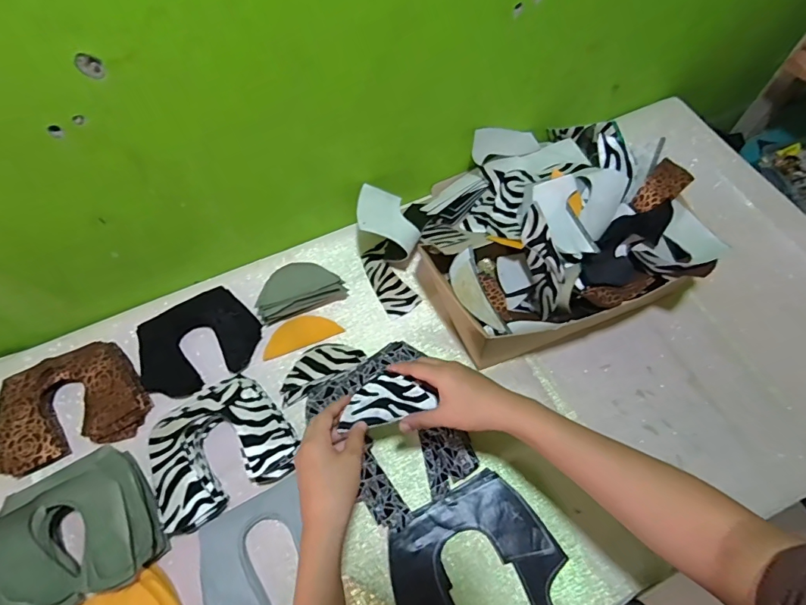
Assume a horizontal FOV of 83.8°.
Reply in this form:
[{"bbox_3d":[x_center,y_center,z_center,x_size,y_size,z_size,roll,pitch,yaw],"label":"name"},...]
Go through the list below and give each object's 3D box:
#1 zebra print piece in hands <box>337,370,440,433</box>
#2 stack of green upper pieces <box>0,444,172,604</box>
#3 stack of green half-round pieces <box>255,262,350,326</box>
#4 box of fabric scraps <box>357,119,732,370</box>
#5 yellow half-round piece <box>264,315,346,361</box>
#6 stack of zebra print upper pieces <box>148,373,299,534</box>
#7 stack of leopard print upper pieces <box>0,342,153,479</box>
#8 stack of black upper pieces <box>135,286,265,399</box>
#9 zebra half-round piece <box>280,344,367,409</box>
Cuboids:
[{"bbox_3d":[-0.021,0.102,0.485,0.101,0.015,0.050,-14,63,-6],"label":"zebra print piece in hands"},{"bbox_3d":[-0.363,0.257,0.493,0.164,0.072,0.144,-27,65,-13],"label":"stack of green upper pieces"},{"bbox_3d":[-0.151,-0.018,0.652,0.127,0.037,0.066,-23,64,-11],"label":"stack of green half-round pieces"},{"bbox_3d":[0.165,-0.104,0.633,0.420,0.125,0.331,-21,64,-10],"label":"box of fabric scraps"},{"bbox_3d":[-0.146,0.042,0.643,0.110,0.006,0.044,-20,75,-5],"label":"yellow half-round piece"},{"bbox_3d":[-0.223,0.174,0.548,0.167,0.036,0.139,-29,65,-13],"label":"stack of zebra print upper pieces"},{"bbox_3d":[-0.435,0.136,0.583,0.174,0.039,0.139,-30,65,-14],"label":"stack of leopard print upper pieces"},{"bbox_3d":[-0.286,0.056,0.624,0.167,0.031,0.124,-31,66,-14],"label":"stack of black upper pieces"},{"bbox_3d":[-0.113,0.084,0.606,0.118,0.021,0.060,-21,64,-10],"label":"zebra half-round piece"}]

